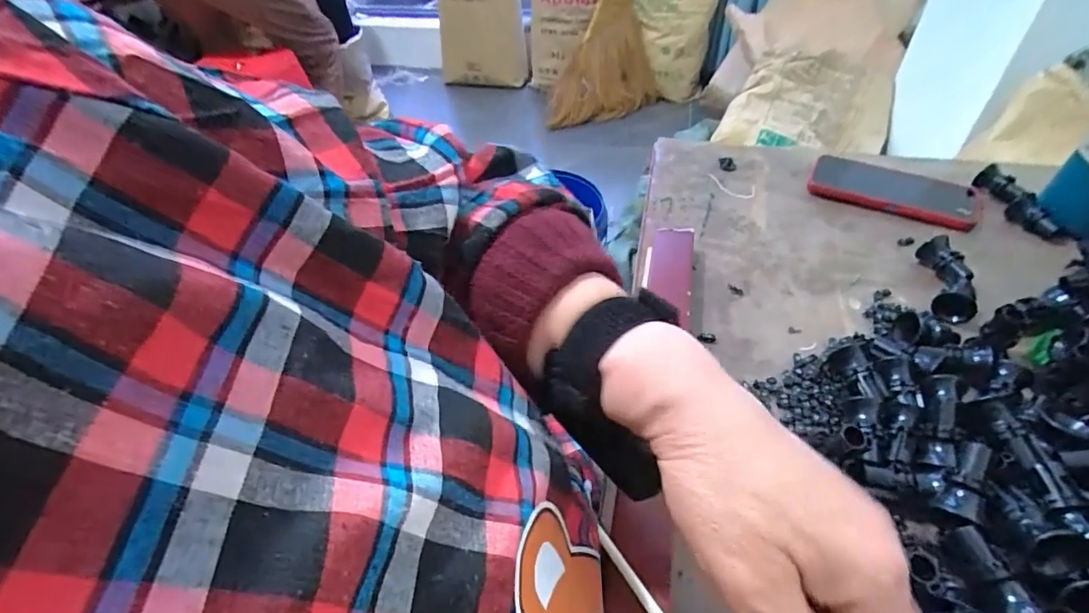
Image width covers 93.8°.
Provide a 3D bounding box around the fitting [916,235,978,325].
[{"bbox_3d":[0.368,-0.024,0.464,0.033,0.032,0.089,12,47,14],"label":"fitting"}]

